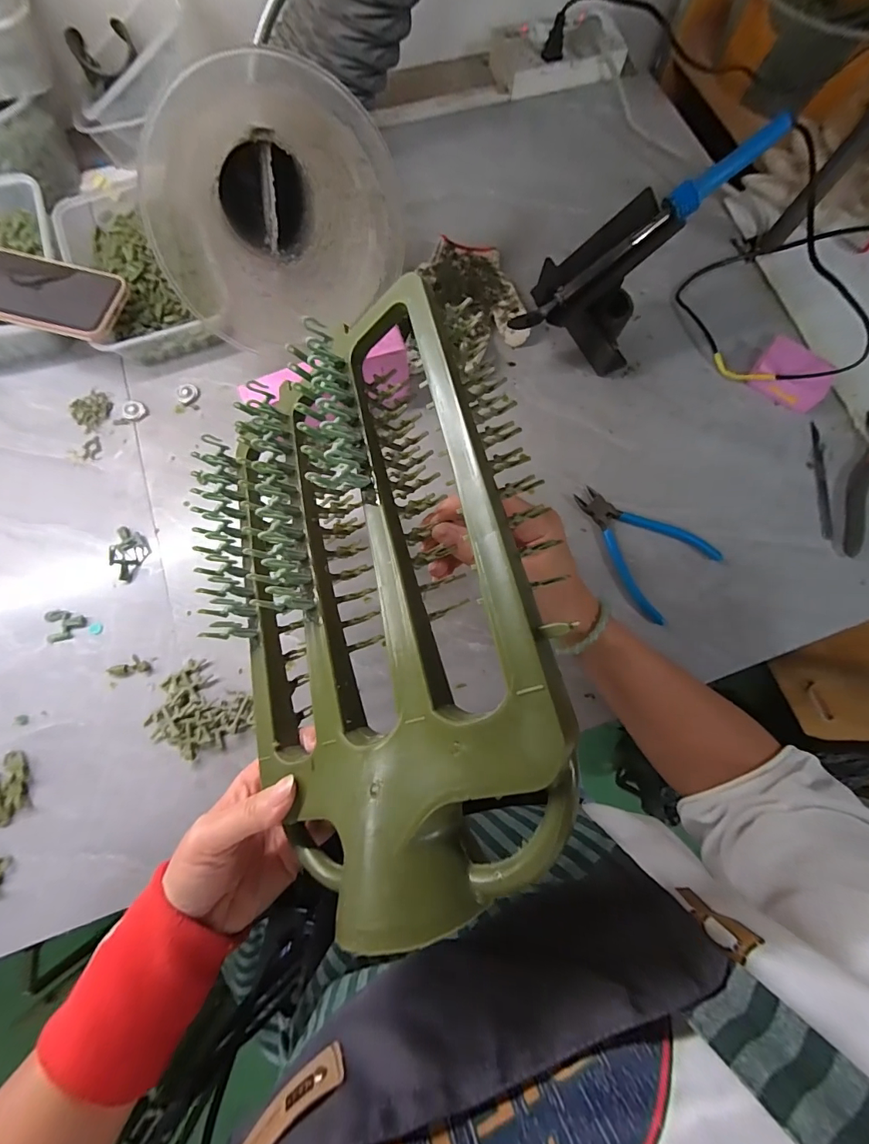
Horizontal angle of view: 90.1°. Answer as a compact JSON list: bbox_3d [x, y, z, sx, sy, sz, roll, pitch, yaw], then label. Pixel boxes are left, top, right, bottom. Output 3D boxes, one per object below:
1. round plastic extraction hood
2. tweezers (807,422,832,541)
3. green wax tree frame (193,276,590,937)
[{"bbox_3d":[-0.148,-0.342,0.423,0.216,0.194,0.123,-15,76,-5],"label":"round plastic extraction hood"},{"bbox_3d":[0.418,-0.099,0.470,0.016,0.005,0.136,8,75,1],"label":"tweezers"},{"bbox_3d":[-0.048,0.003,0.252,0.188,0.123,0.326,-21,77,-7],"label":"green wax tree frame"}]

